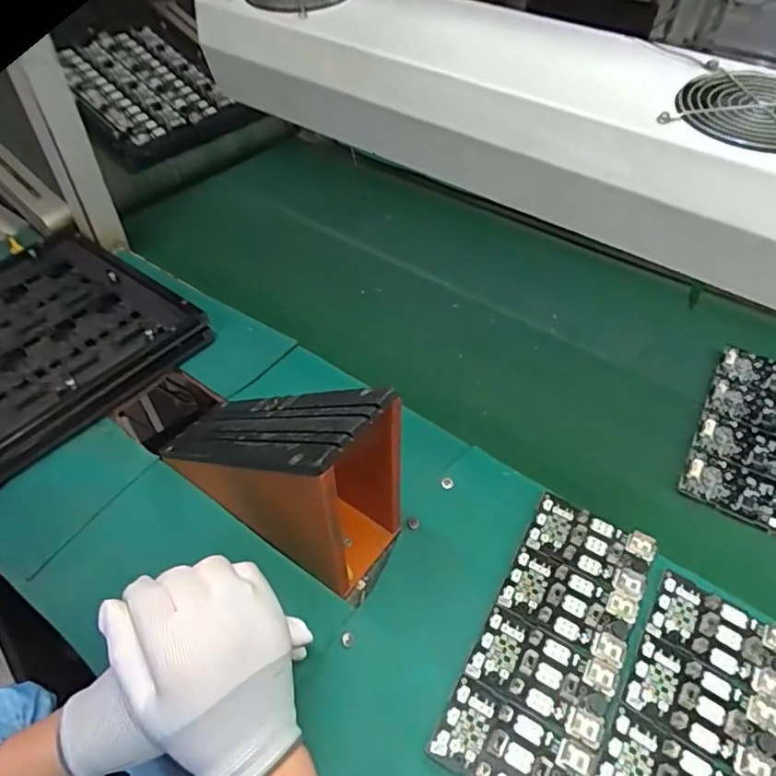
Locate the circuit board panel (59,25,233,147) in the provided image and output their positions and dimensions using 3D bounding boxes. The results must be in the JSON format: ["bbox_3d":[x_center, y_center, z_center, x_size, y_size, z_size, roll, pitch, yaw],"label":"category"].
[{"bbox_3d":[-0.394,-0.474,0.877,0.214,0.040,0.191,42,63,7],"label":"circuit board panel"}]

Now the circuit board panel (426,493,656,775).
[{"bbox_3d":[0.122,0.182,0.413,0.092,0.011,0.218,23,52,20],"label":"circuit board panel"}]

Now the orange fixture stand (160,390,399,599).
[{"bbox_3d":[-0.100,0.041,0.438,0.224,0.176,0.081,28,53,24],"label":"orange fixture stand"}]

